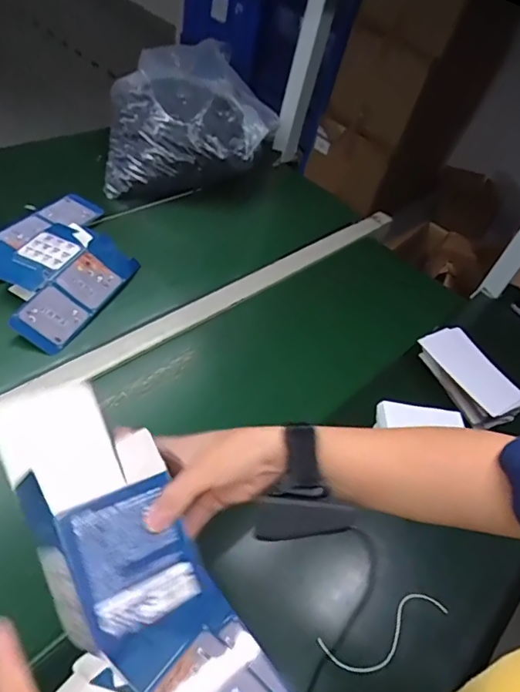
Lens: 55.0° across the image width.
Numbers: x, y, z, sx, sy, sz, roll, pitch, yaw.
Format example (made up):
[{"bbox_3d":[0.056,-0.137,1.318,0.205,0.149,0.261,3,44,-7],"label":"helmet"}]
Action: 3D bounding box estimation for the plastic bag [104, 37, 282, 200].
[{"bbox_3d":[-0.154,-0.468,1.009,0.338,0.158,0.294,-10,51,-14],"label":"plastic bag"}]

